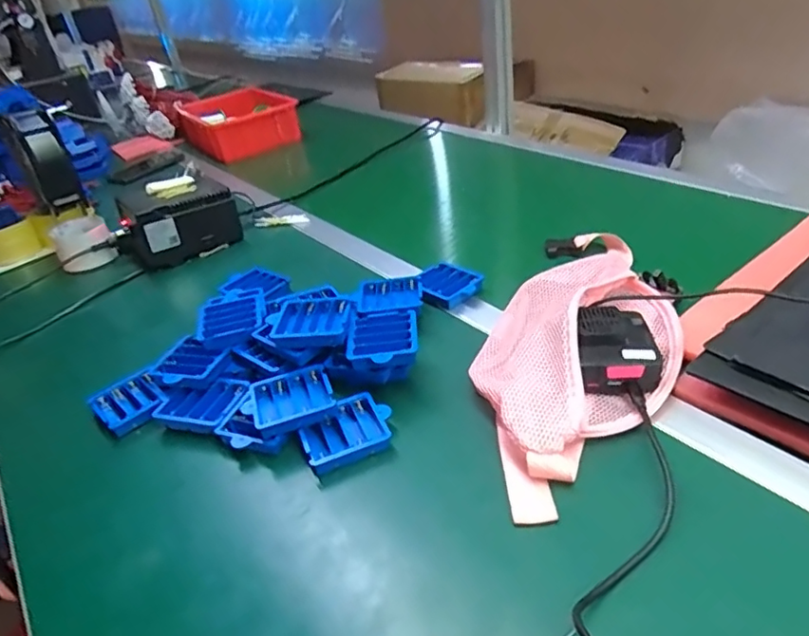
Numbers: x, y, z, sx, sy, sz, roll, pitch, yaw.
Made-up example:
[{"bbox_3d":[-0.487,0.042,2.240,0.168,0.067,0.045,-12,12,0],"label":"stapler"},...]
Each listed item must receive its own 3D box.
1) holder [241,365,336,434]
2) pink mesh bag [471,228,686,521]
[{"bbox_3d":[-0.102,0.074,0.518,0.075,0.020,0.063,-15,33,-14],"label":"holder"},{"bbox_3d":[0.168,0.010,0.552,0.169,0.068,0.412,10,35,24],"label":"pink mesh bag"}]

